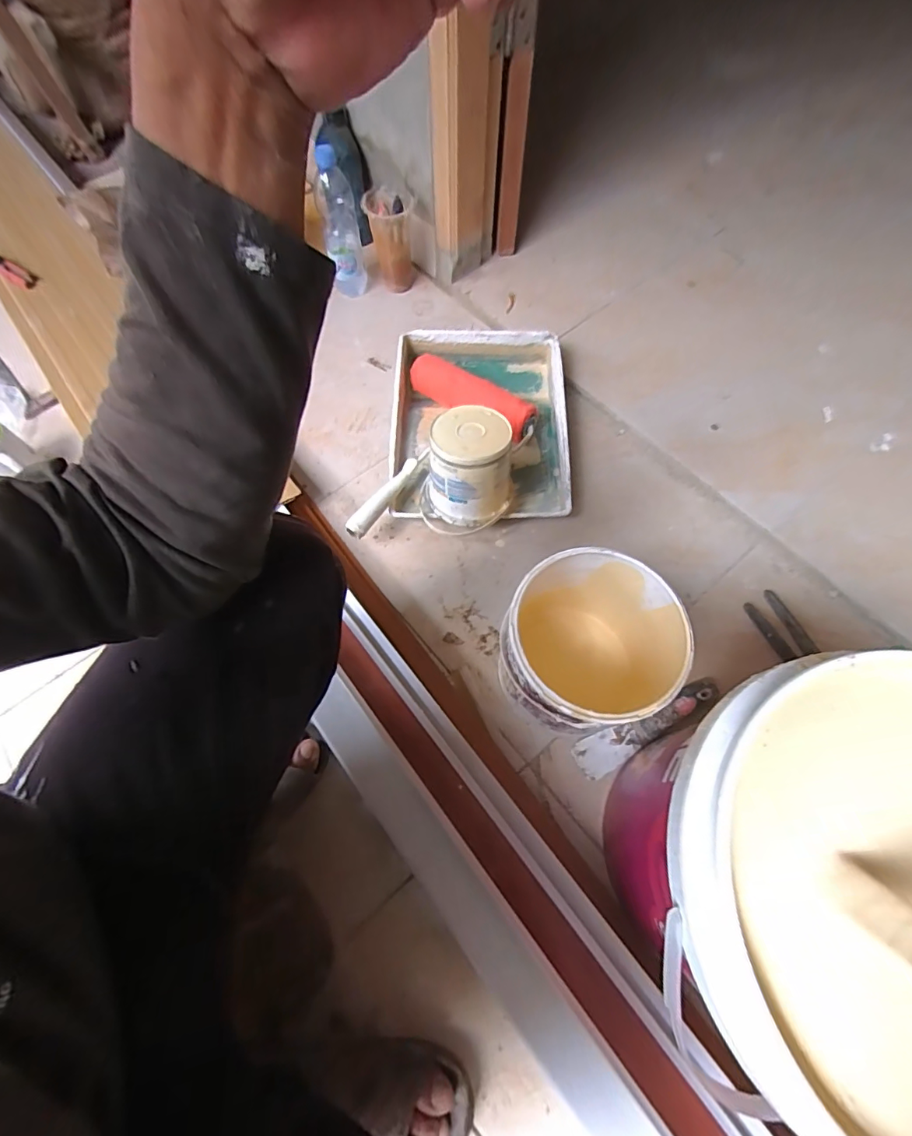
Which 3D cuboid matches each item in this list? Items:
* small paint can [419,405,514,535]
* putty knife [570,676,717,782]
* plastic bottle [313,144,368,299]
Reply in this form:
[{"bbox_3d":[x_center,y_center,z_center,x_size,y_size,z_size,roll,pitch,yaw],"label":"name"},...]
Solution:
[{"bbox_3d":[0.013,-0.136,0.675,0.129,0.146,0.113,1,48,4],"label":"small paint can"},{"bbox_3d":[0.235,0.196,0.598,0.188,0.015,0.043,-32,67,6],"label":"putty knife"},{"bbox_3d":[-0.206,-0.607,0.866,0.065,0.221,0.070,-11,65,-4],"label":"plastic bottle"}]

